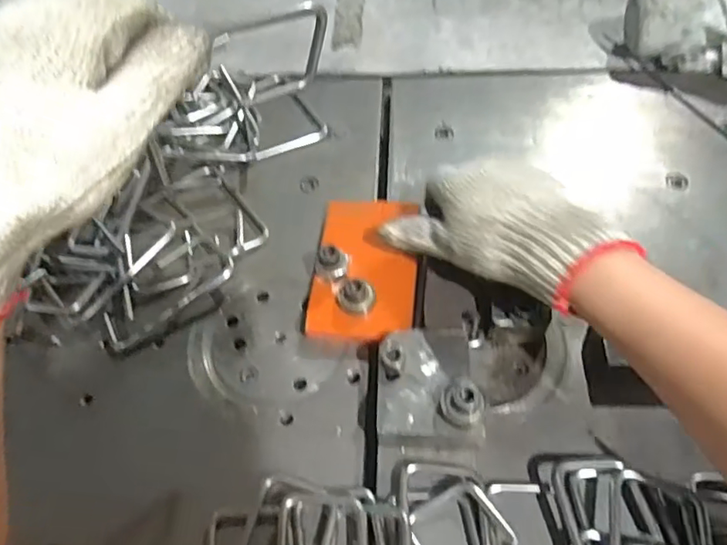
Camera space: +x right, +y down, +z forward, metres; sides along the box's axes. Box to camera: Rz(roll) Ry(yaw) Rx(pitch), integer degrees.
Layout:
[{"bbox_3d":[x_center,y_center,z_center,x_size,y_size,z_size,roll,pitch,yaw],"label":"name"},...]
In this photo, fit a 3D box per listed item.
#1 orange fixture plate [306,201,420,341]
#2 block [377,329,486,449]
[{"bbox_3d":[0.002,-0.005,0.432,0.076,0.013,0.121,4,54,7],"label":"orange fixture plate"},{"bbox_3d":[0.042,0.074,0.358,0.063,0.044,0.071,0,54,5],"label":"block"}]

